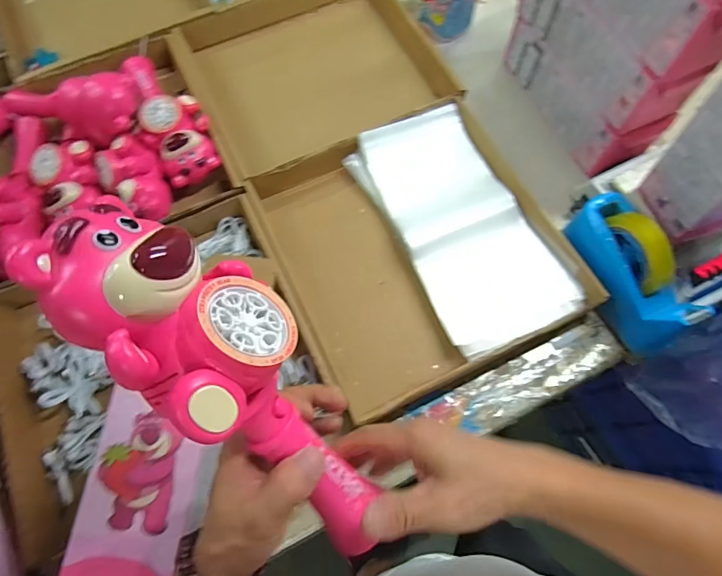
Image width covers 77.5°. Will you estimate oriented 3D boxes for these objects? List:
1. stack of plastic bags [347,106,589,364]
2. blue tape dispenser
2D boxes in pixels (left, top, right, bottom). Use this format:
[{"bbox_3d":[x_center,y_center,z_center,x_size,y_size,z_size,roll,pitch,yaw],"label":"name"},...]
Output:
[{"bbox_3d":[0.141,-0.093,0.658,0.190,0.042,0.372,-25,71,-9],"label":"stack of plastic bags"},{"bbox_3d":[0.351,-0.022,0.581,0.075,0.115,0.206,-20,71,-8],"label":"blue tape dispenser"}]

